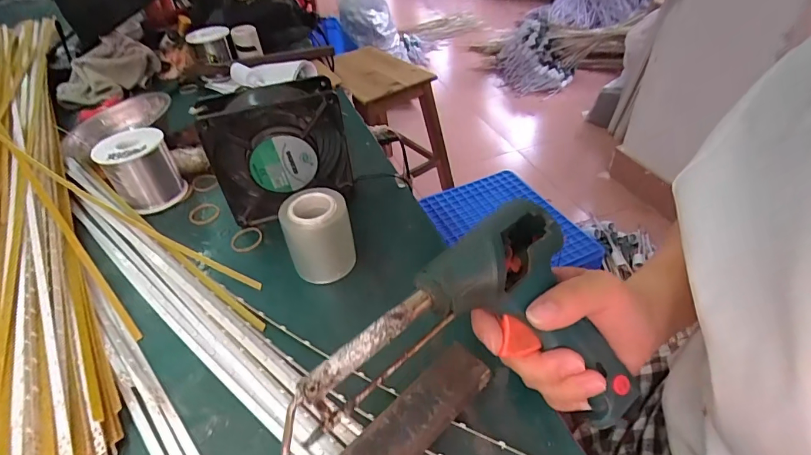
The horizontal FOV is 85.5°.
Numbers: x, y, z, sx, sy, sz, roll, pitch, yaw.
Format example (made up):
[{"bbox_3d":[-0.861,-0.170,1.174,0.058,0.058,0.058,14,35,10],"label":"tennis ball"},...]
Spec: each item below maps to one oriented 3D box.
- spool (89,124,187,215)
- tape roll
[{"bbox_3d":[-0.277,-0.060,0.462,0.063,0.069,0.063,-30,48,-26],"label":"spool"},{"bbox_3d":[-0.071,0.008,0.369,0.052,0.067,0.046,-8,42,-5],"label":"tape roll"}]

